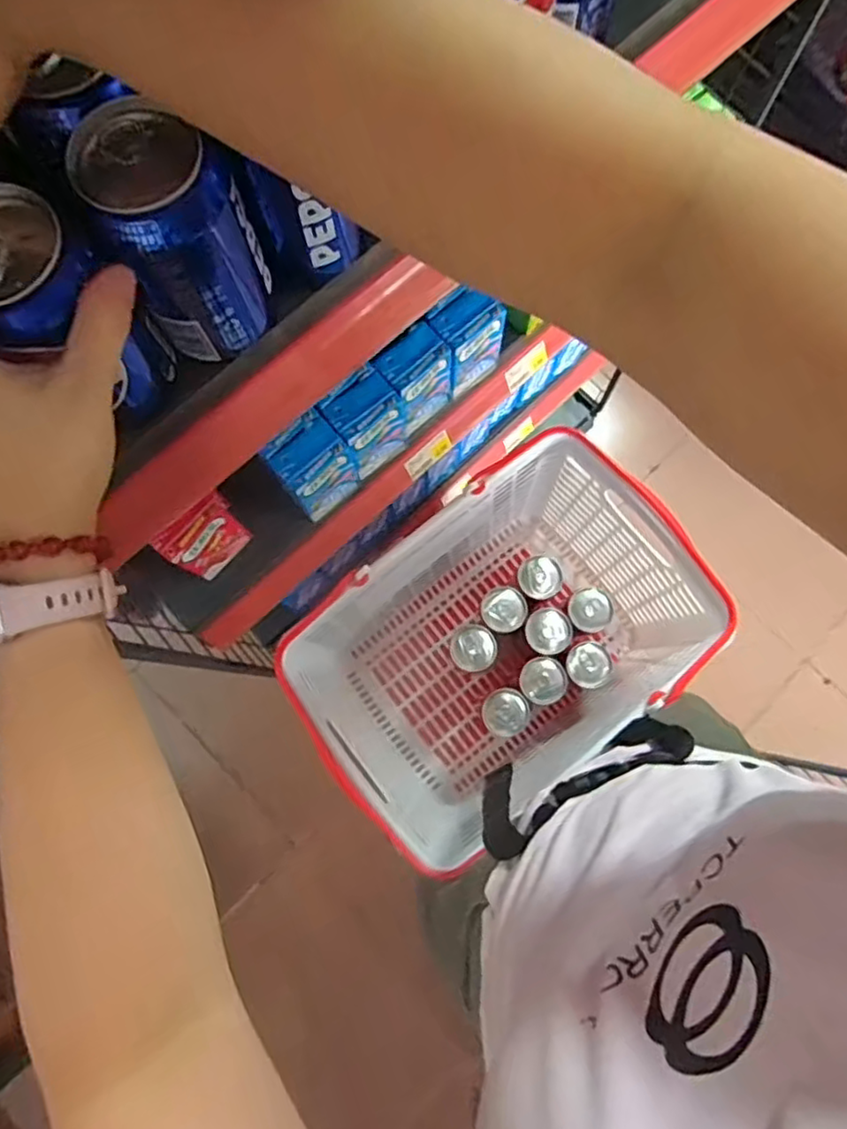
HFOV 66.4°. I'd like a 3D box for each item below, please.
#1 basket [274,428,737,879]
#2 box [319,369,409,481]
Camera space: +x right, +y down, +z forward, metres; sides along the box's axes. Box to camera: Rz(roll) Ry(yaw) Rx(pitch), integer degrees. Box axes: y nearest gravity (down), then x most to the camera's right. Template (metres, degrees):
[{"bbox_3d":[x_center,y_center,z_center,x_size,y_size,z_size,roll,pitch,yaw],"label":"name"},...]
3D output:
[{"bbox_3d":[0.079,0.108,0.799,0.412,0.240,0.306,-43,81,-7],"label":"basket"},{"bbox_3d":[-0.054,-0.136,0.640,0.067,0.094,0.046,-39,80,-7],"label":"box"}]

